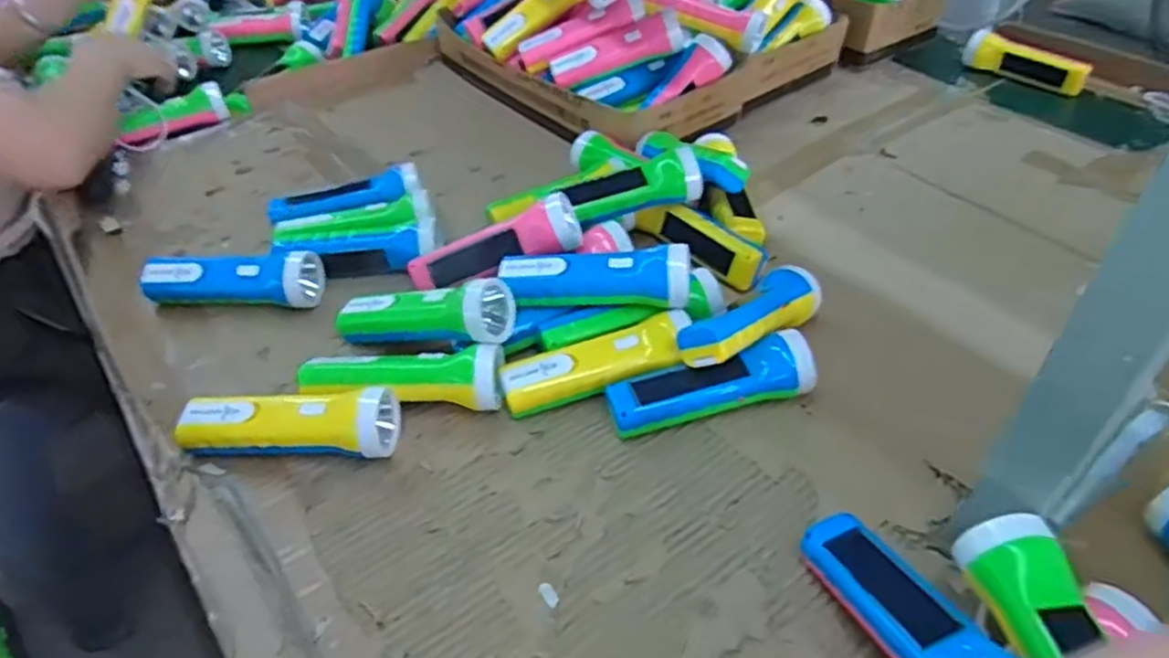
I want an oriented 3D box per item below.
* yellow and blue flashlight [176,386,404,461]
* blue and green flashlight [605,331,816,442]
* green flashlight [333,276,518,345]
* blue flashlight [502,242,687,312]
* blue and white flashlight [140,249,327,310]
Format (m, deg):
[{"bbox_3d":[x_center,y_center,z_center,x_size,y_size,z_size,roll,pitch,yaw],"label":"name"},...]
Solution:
[{"bbox_3d":[-0.232,0.076,0.571,0.163,0.049,0.056,-4,42,-1],"label":"yellow and blue flashlight"},{"bbox_3d":[0.098,0.044,0.591,0.168,0.053,0.053,-9,43,-6],"label":"blue and green flashlight"},{"bbox_3d":[-0.145,-0.012,0.638,0.168,0.053,0.051,-3,42,25],"label":"green flashlight"},{"bbox_3d":[0.007,-0.045,0.620,0.161,0.048,0.044,4,42,4],"label":"blue flashlight"},{"bbox_3d":[-0.340,-0.043,0.701,0.162,0.049,0.052,-3,42,0],"label":"blue and white flashlight"}]

